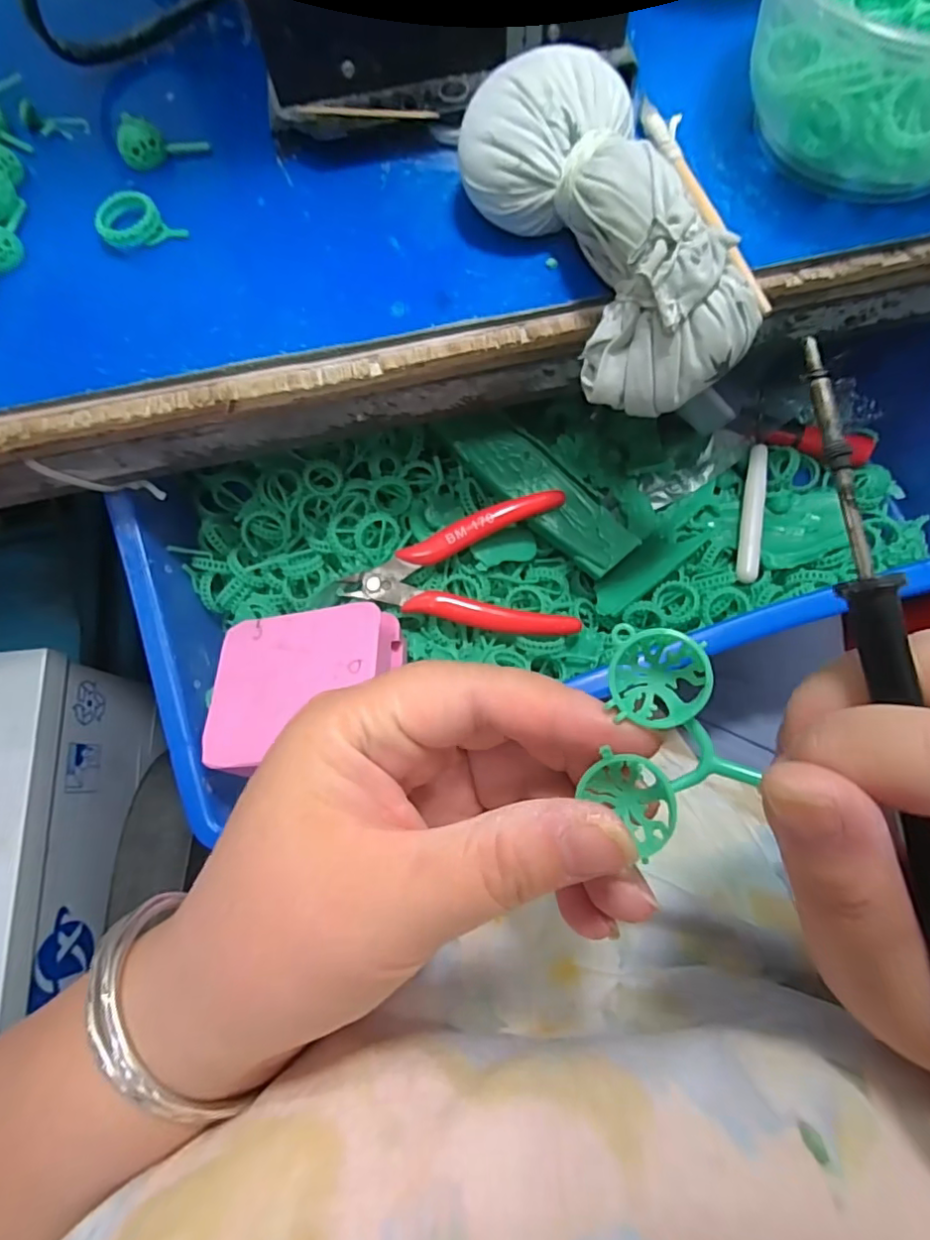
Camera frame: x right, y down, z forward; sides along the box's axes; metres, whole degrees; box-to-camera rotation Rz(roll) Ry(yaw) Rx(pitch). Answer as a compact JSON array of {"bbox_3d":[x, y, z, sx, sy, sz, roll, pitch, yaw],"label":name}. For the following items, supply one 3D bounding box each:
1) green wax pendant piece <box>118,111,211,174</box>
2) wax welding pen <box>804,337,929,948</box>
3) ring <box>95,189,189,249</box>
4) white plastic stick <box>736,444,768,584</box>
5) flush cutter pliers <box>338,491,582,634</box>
[{"bbox_3d":[-0.135,-0.214,0.251,0.037,0.013,0.015,-9,81,-15],"label":"green wax pendant piece"},{"bbox_3d":[0.085,0.023,0.107,0.009,0.007,0.161,-9,83,-1],"label":"wax welding pen"},{"bbox_3d":[-0.139,-0.171,0.237,0.033,0.009,0.021,-15,74,-2],"label":"ring"},{"bbox_3d":[0.160,-0.060,0.311,0.010,0.012,0.080,10,75,5],"label":"white plastic stick"},{"bbox_3d":[-0.003,-0.022,0.293,0.118,0.014,0.073,-10,74,0],"label":"flush cutter pliers"}]

